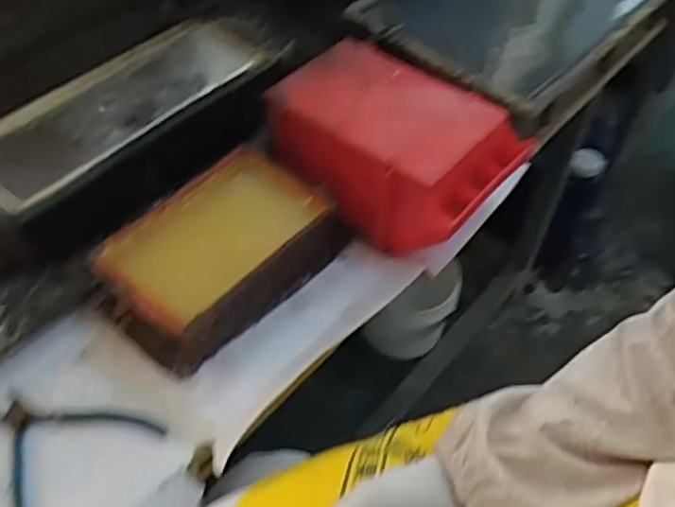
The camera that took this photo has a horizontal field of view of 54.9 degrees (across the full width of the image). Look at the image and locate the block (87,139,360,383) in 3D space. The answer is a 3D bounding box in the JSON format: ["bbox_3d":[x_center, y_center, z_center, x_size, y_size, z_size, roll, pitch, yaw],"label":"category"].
[{"bbox_3d":[-0.108,-0.001,0.608,0.134,0.063,0.215,36,59,25],"label":"block"}]

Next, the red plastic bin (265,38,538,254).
[{"bbox_3d":[0.055,-0.108,0.648,0.226,0.109,0.149,34,58,24],"label":"red plastic bin"}]

